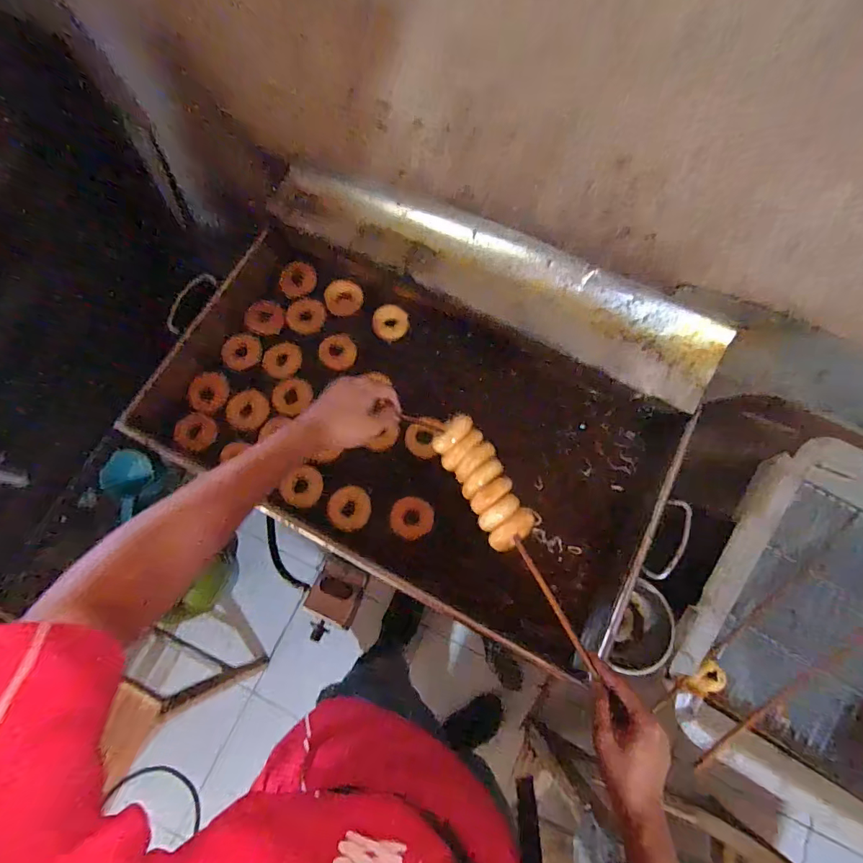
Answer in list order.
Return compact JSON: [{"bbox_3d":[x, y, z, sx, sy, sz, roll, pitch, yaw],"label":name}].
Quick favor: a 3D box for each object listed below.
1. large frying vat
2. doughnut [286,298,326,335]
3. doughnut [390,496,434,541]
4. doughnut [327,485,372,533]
[{"bbox_3d":[-0.018,-0.076,0.772,0.835,0.197,0.550,25,75,8],"label":"large frying vat"},{"bbox_3d":[-0.243,-0.224,0.873,0.070,0.021,0.067,0,73,0],"label":"doughnut"},{"bbox_3d":[-0.034,0.149,0.773,0.071,0.033,0.068,0,73,0],"label":"doughnut"},{"bbox_3d":[-0.140,0.131,0.775,0.070,0.021,0.074,0,73,0],"label":"doughnut"}]

